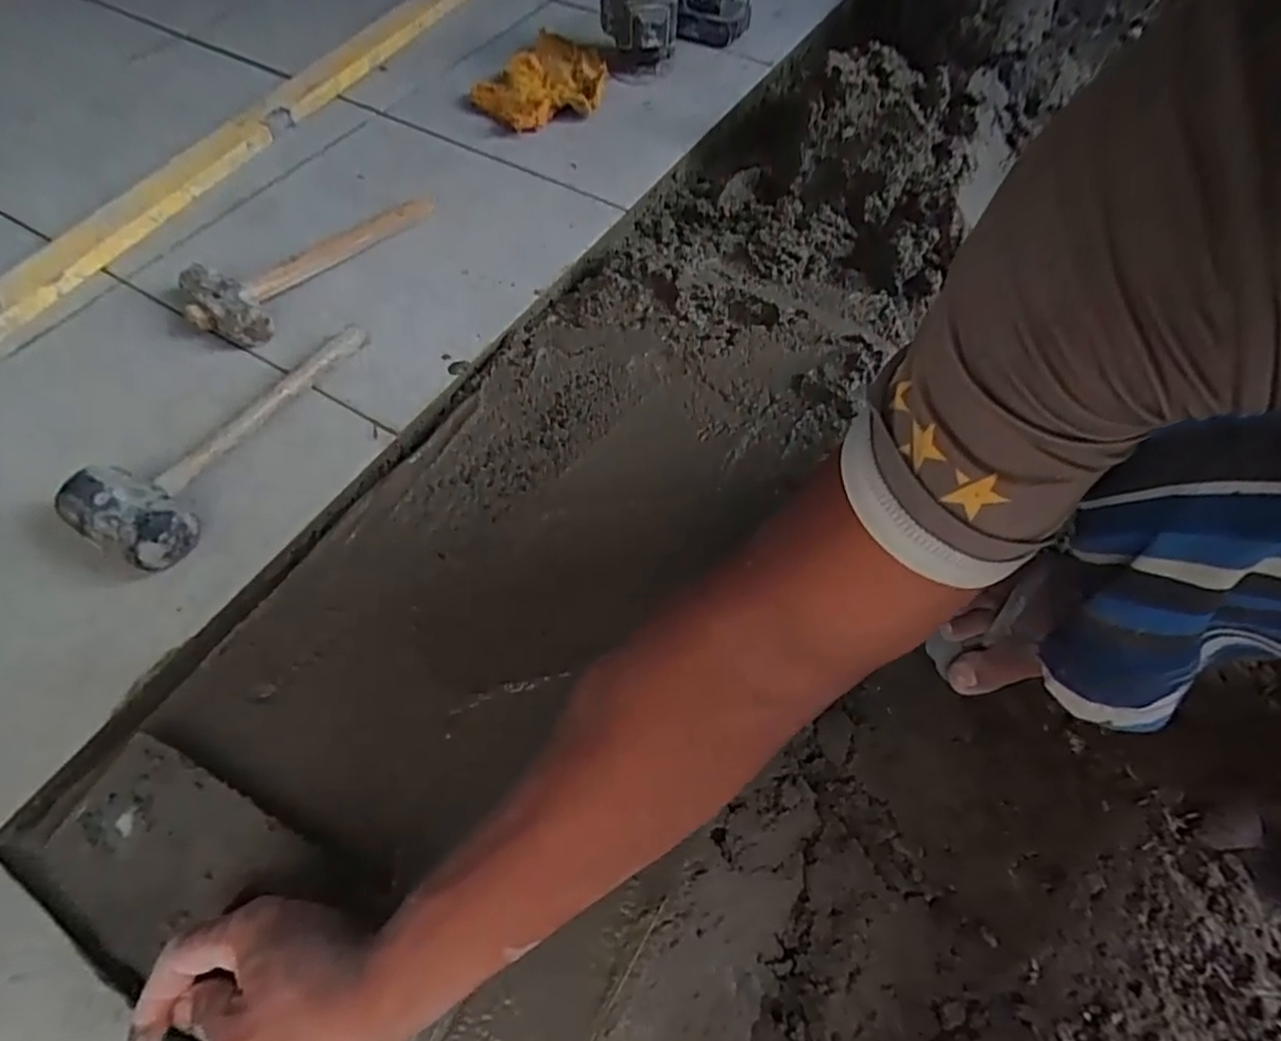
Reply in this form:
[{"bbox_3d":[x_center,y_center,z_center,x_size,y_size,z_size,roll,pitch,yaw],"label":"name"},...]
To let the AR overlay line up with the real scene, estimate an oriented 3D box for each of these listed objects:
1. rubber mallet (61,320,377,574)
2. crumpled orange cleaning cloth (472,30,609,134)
[{"bbox_3d":[-0.364,-0.088,0.588,0.088,0.062,0.288,21,63,13],"label":"rubber mallet"},{"bbox_3d":[-0.133,-0.584,0.882,0.174,0.052,0.173,-18,61,-9],"label":"crumpled orange cleaning cloth"}]

